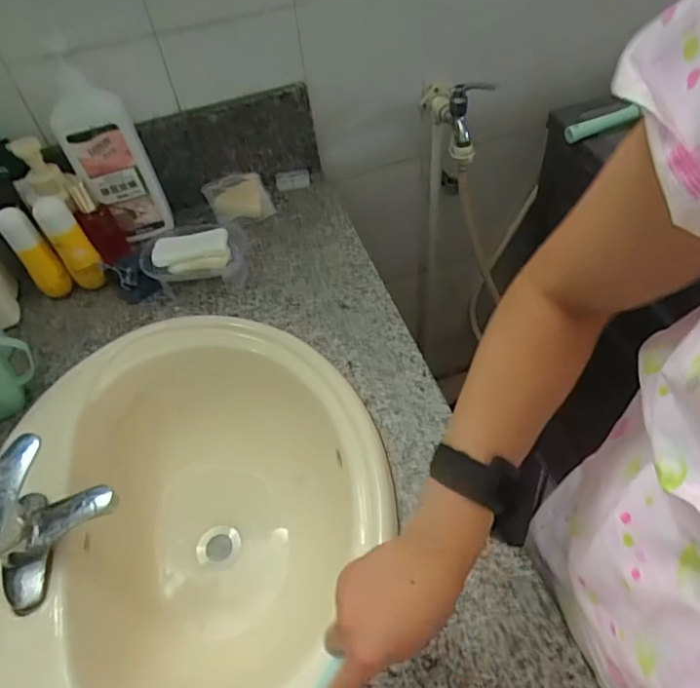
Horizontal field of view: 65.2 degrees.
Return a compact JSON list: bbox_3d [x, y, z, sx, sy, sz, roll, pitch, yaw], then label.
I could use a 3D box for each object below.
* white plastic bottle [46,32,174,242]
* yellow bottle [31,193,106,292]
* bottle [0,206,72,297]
[{"bbox_3d":[-0.356,-0.281,0.807,0.110,0.273,0.065,-26,52,-17],"label":"white plastic bottle"},{"bbox_3d":[-0.394,-0.135,0.787,0.051,0.152,0.039,-30,53,-20],"label":"yellow bottle"},{"bbox_3d":[-0.450,-0.125,0.791,0.036,0.148,0.045,35,60,29],"label":"bottle"}]

